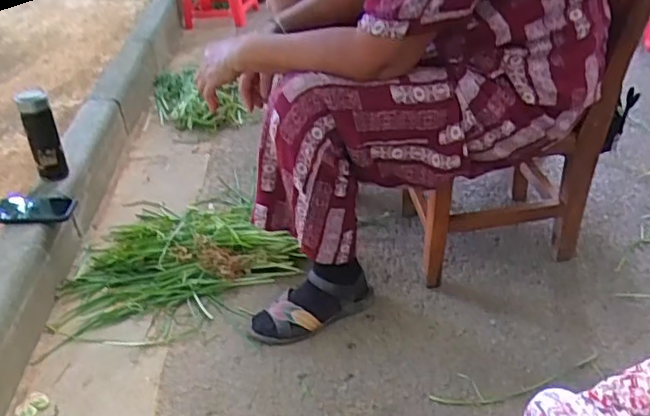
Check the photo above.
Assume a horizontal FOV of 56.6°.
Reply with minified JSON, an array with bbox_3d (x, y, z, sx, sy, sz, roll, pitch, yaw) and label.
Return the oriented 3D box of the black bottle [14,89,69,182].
[{"bbox_3d":[-0.611,-0.154,1.308,0.065,0.196,0.071,-25,37,-24],"label":"black bottle"}]

